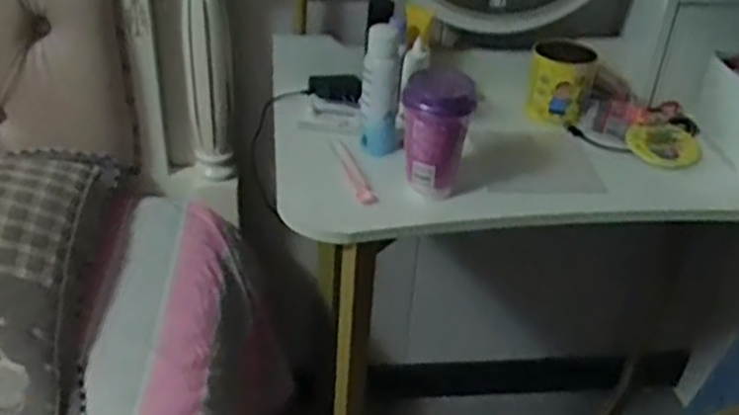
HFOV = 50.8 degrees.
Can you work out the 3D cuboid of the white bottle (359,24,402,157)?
[{"bbox_3d":[0.011,-0.140,0.931,0.052,0.154,0.053,0,35,-5],"label":"white bottle"}]

